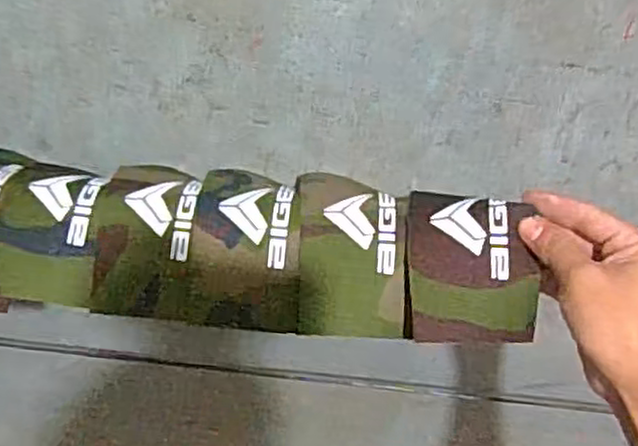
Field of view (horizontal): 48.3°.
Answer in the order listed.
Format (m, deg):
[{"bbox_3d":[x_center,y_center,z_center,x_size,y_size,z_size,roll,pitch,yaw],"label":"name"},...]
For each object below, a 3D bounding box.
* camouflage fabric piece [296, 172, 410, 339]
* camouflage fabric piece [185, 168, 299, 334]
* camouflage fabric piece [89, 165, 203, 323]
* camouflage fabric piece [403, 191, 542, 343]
[{"bbox_3d":[0.019,0.024,0.481,0.073,0.049,0.097,6,45,-1],"label":"camouflage fabric piece"},{"bbox_3d":[-0.049,0.009,0.497,0.072,0.046,0.128,4,45,-3],"label":"camouflage fabric piece"},{"bbox_3d":[-0.117,0.005,0.493,0.065,0.038,0.121,4,45,-3],"label":"camouflage fabric piece"},{"bbox_3d":[0.098,0.023,0.465,0.081,0.056,0.096,5,45,-2],"label":"camouflage fabric piece"}]

